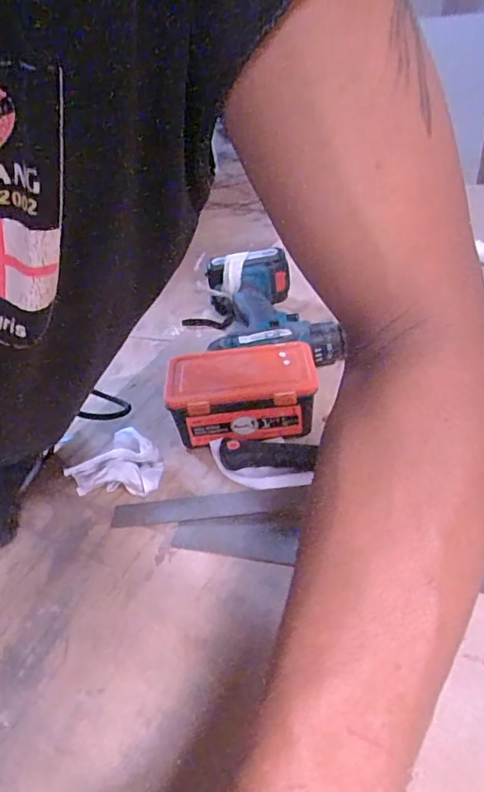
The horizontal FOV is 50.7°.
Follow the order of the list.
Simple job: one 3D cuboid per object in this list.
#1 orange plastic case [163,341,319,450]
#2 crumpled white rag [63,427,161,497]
[{"bbox_3d":[0.000,-0.004,0.518,0.141,0.069,0.090,-4,38,5],"label":"orange plastic case"},{"bbox_3d":[-0.117,0.062,0.485,0.076,0.035,0.054,0,39,10],"label":"crumpled white rag"}]

